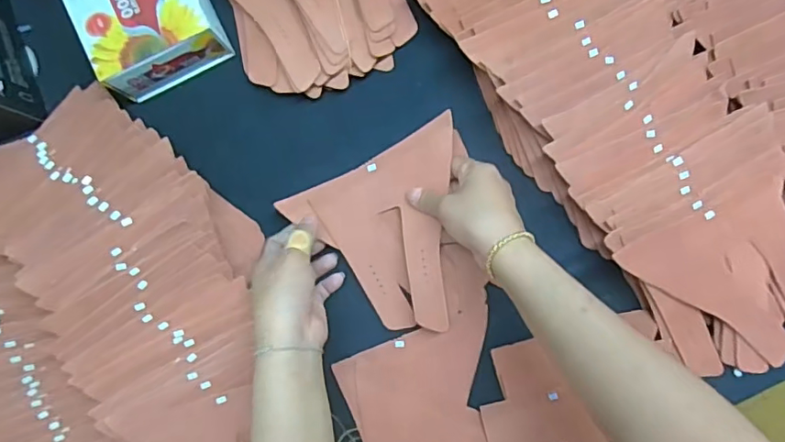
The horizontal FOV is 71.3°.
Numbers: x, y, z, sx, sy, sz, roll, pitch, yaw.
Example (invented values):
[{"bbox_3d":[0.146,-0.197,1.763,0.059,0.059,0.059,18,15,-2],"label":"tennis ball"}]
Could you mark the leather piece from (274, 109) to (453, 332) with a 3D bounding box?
[{"bbox_3d":[0.011,0.016,0.498,0.158,0.029,0.157,-27,90,5],"label":"leather piece"}]

